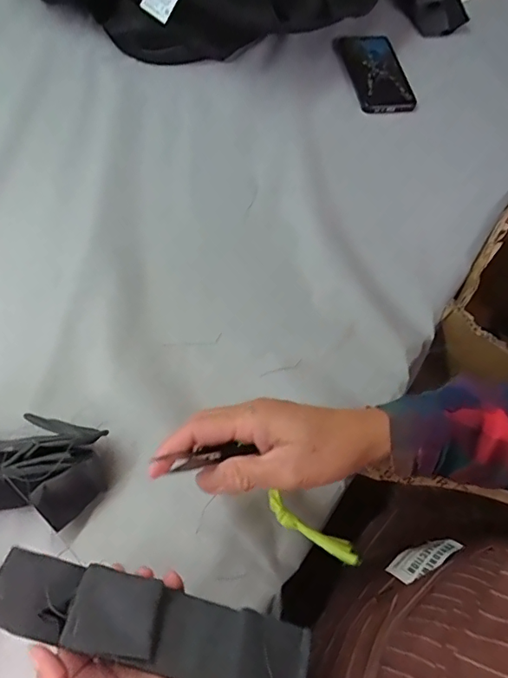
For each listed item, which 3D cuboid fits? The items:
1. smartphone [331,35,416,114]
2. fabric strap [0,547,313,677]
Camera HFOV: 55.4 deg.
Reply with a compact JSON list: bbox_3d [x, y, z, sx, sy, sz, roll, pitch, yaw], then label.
[{"bbox_3d":[0.167,-0.372,0.670,0.080,0.010,0.158,-9,61,-7],"label":"smartphone"},{"bbox_3d":[-0.061,0.178,0.299,0.196,0.019,0.045,17,61,-2],"label":"fabric strap"}]

